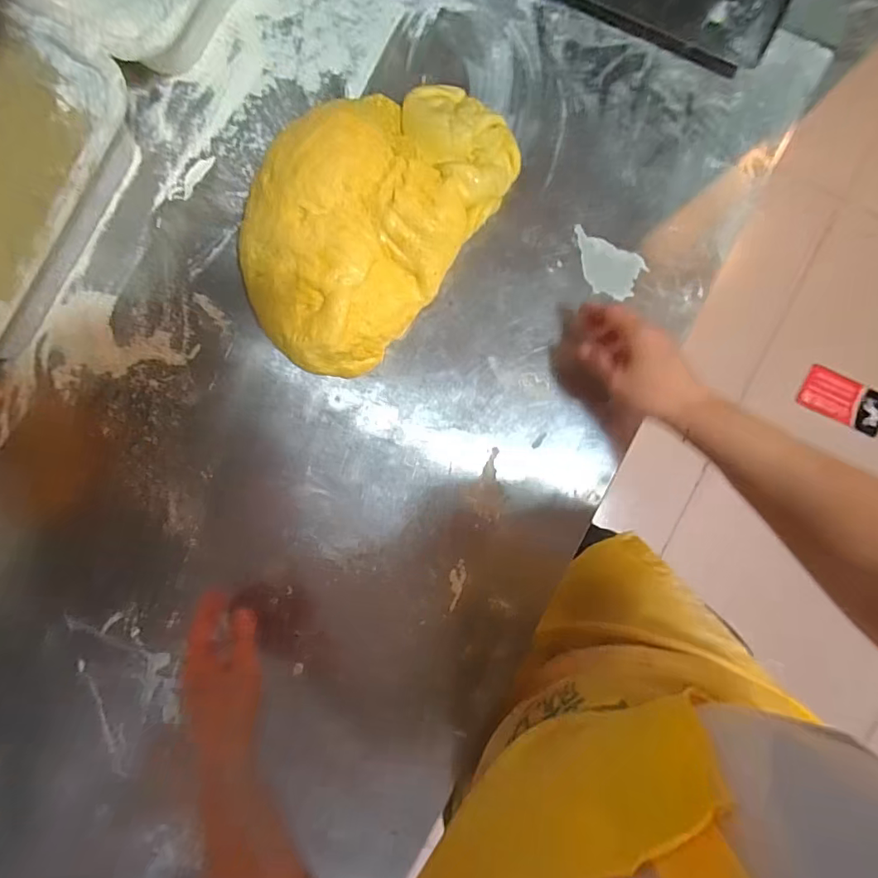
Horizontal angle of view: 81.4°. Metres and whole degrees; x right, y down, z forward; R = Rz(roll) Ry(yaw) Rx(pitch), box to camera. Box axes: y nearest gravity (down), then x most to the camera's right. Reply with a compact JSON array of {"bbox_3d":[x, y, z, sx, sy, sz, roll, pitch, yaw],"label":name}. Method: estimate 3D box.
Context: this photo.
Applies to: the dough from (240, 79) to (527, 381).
[{"bbox_3d":[-0.067,-0.213,0.488,0.179,0.076,0.292,39,91,2],"label":"dough"}]

